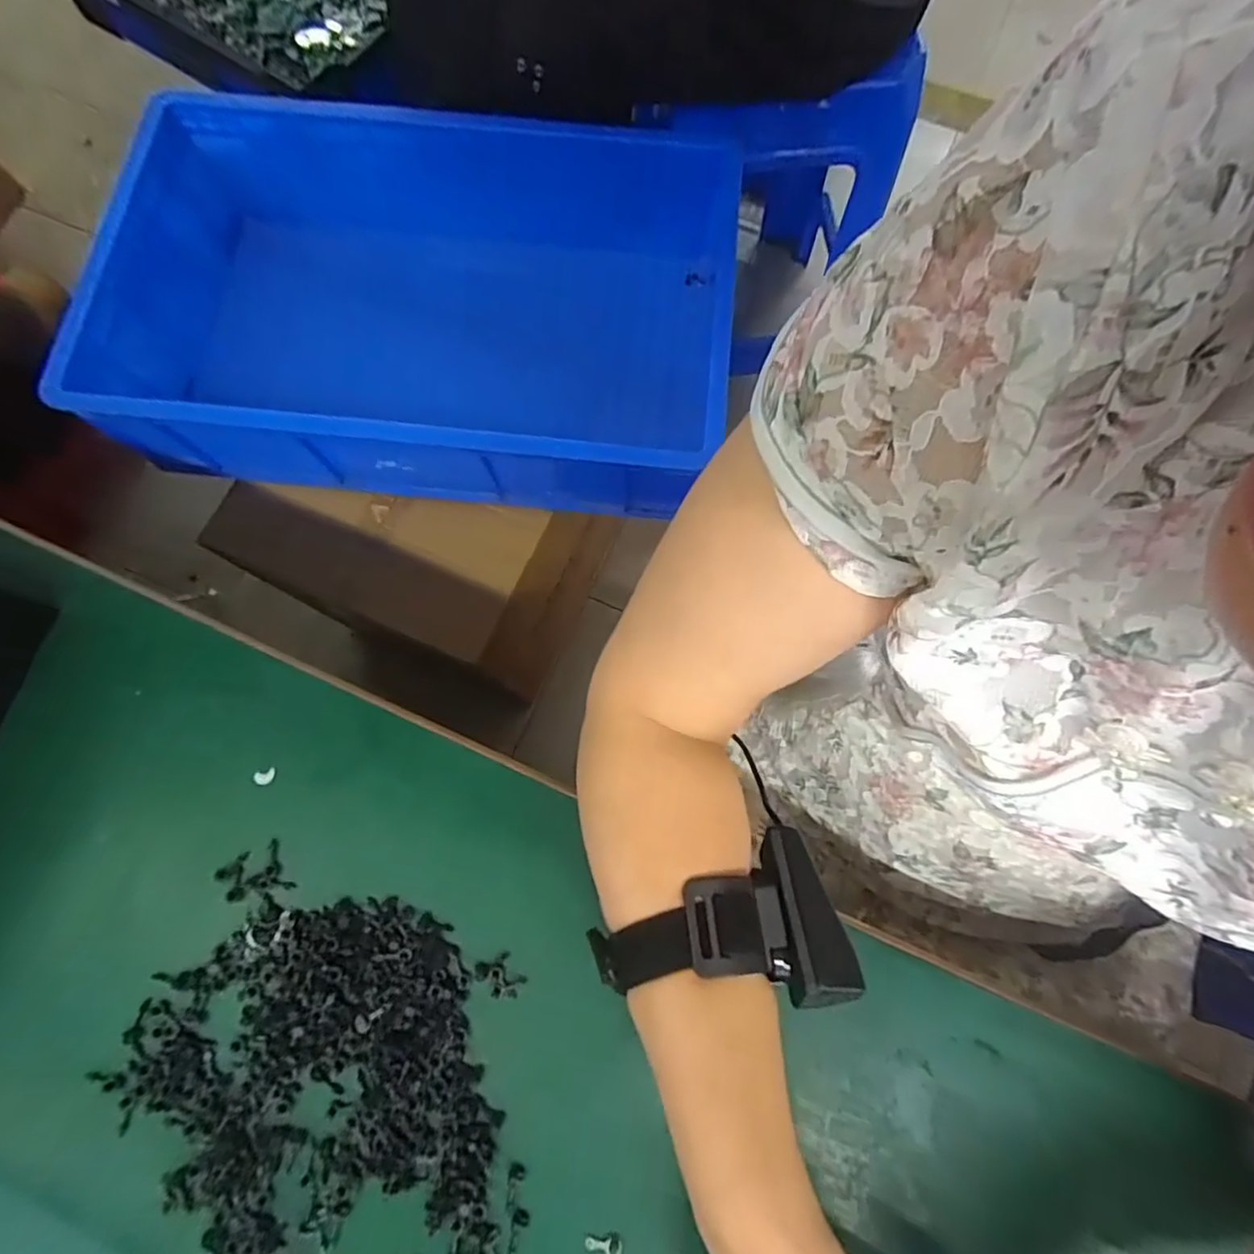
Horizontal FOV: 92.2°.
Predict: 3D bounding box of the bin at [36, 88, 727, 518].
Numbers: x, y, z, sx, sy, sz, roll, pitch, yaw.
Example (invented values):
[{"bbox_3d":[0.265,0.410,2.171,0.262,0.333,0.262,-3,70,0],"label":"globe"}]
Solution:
[{"bbox_3d":[-0.231,-0.353,0.682,0.662,0.165,0.393,5,76,0],"label":"bin"}]

